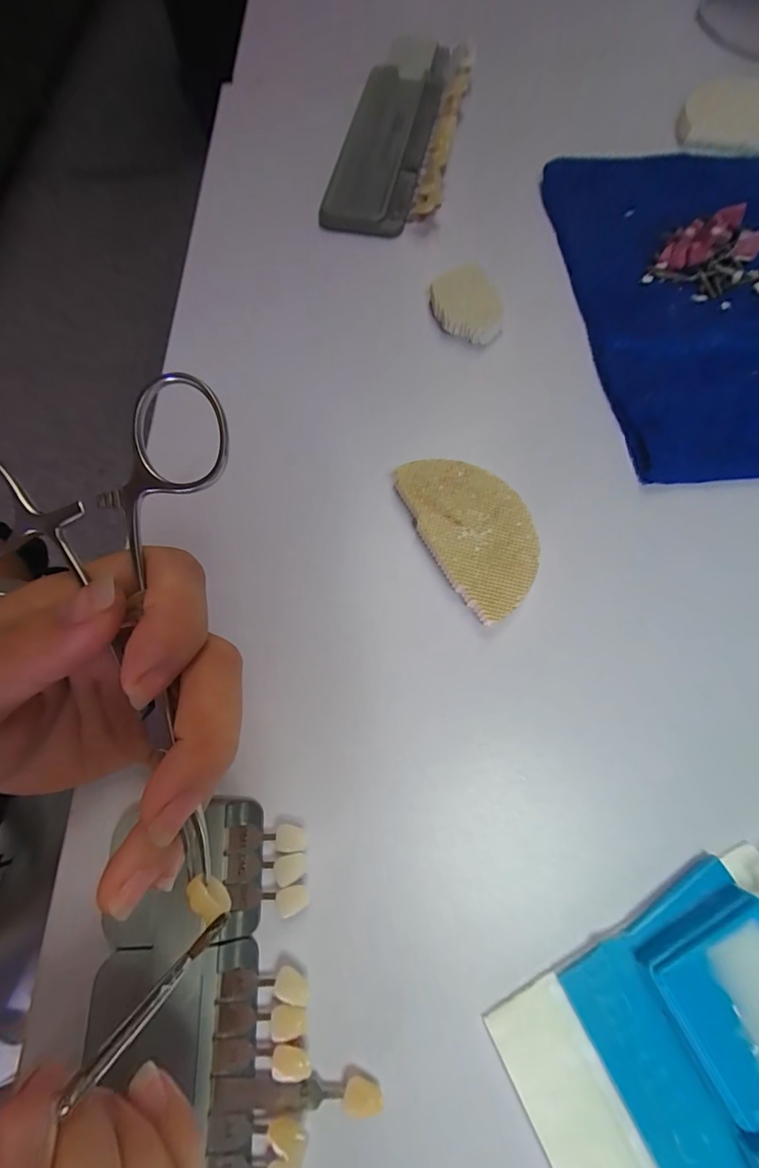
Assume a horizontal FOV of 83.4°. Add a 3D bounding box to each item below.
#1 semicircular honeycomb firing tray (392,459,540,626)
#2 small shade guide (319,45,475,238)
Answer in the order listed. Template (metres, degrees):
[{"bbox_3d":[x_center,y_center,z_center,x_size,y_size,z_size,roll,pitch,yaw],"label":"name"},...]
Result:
[{"bbox_3d":[0.039,-0.025,0.178,0.042,0.006,0.074,-31,74,-9],"label":"semicircular honeycomb firing tray"},{"bbox_3d":[0.015,-0.284,0.265,0.067,0.011,0.167,12,72,5],"label":"small shade guide"}]

